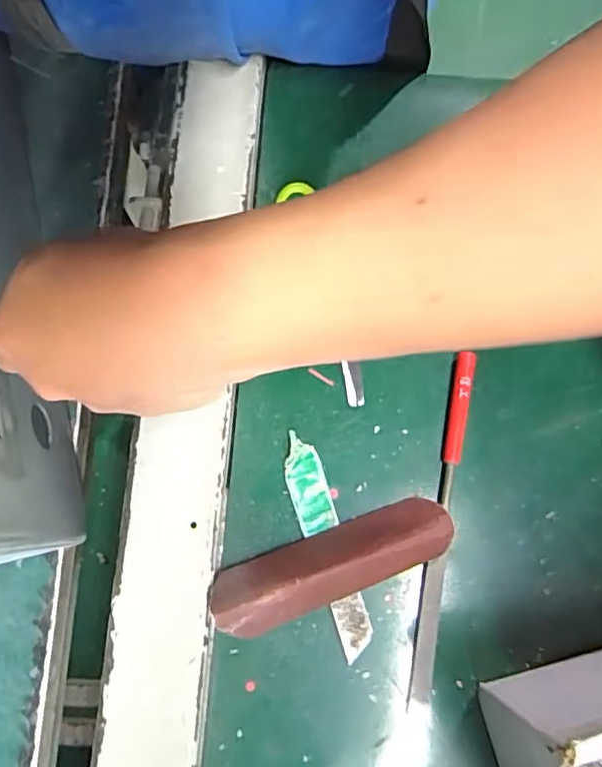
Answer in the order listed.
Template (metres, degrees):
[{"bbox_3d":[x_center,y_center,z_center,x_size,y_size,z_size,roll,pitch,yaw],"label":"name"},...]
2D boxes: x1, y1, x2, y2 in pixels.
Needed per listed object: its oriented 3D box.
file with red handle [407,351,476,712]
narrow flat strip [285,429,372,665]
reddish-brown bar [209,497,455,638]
[{"bbox_3d":[0.073,0.071,0.307,0.010,0.008,0.178,10,77,3],"label":"file with red handle"},{"bbox_3d":[0.012,0.081,0.304,0.019,0.004,0.112,-17,77,-4],"label":"narrow flat strip"},{"bbox_3d":[0.016,0.088,0.289,0.116,0.032,0.034,-21,78,-5],"label":"reddish-brown bar"}]

